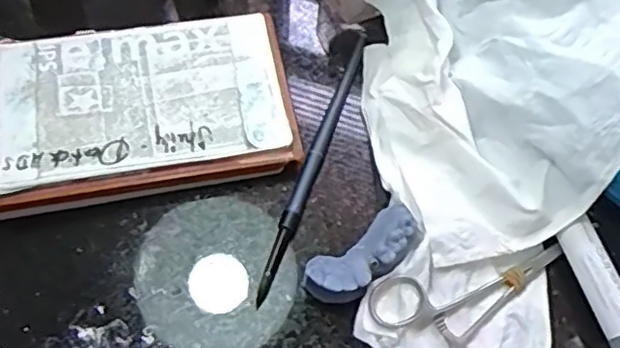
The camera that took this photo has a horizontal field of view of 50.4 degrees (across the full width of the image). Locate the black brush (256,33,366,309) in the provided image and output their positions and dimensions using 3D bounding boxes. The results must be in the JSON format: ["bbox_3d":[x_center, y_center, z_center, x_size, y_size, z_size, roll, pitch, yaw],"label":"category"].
[{"bbox_3d":[0.004,-0.010,0.353,0.008,0.010,0.166,18,65,7],"label":"black brush"}]

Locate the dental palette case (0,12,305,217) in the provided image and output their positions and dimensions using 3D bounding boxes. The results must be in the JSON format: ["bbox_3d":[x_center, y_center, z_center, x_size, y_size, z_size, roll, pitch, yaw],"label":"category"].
[{"bbox_3d":[-0.094,-0.035,0.350,0.165,0.024,0.096,-10,65,-7],"label":"dental palette case"}]

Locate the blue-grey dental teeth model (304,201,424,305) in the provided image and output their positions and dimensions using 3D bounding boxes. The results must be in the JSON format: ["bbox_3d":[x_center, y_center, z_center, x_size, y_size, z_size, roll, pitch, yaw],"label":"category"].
[{"bbox_3d":[0.027,0.041,0.321,0.060,0.021,0.025,-35,70,-17],"label":"blue-grey dental teeth model"}]

